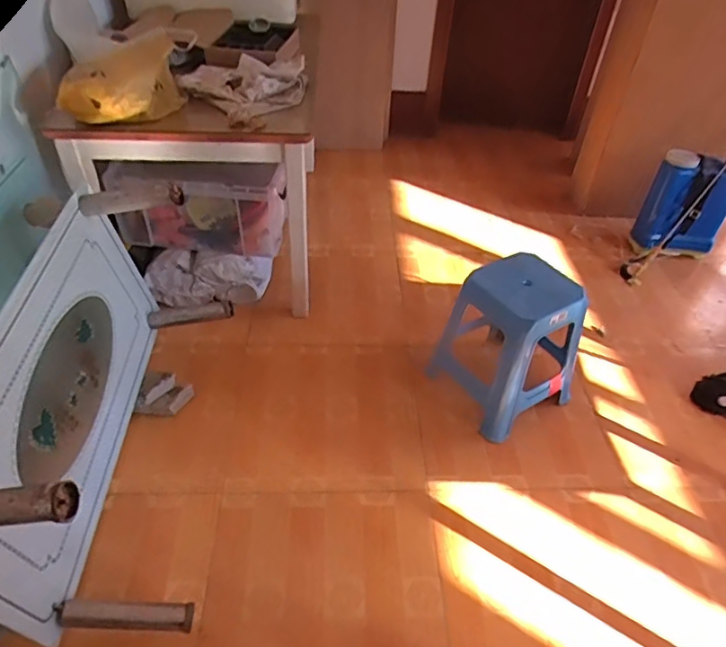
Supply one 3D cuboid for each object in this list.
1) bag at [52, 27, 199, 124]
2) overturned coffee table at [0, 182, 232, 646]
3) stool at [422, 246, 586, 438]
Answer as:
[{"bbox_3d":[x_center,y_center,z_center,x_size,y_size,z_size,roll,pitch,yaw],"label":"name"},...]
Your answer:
[{"bbox_3d":[-0.651,-0.702,1.573,0.422,0.188,0.174,-23,49,-26],"label":"bag"},{"bbox_3d":[-0.623,0.171,1.367,0.387,0.575,0.982,-1,43,-5],"label":"overturned coffee table"},{"bbox_3d":[0.462,0.040,1.753,0.383,0.470,0.376,-25,50,-27],"label":"stool"}]

